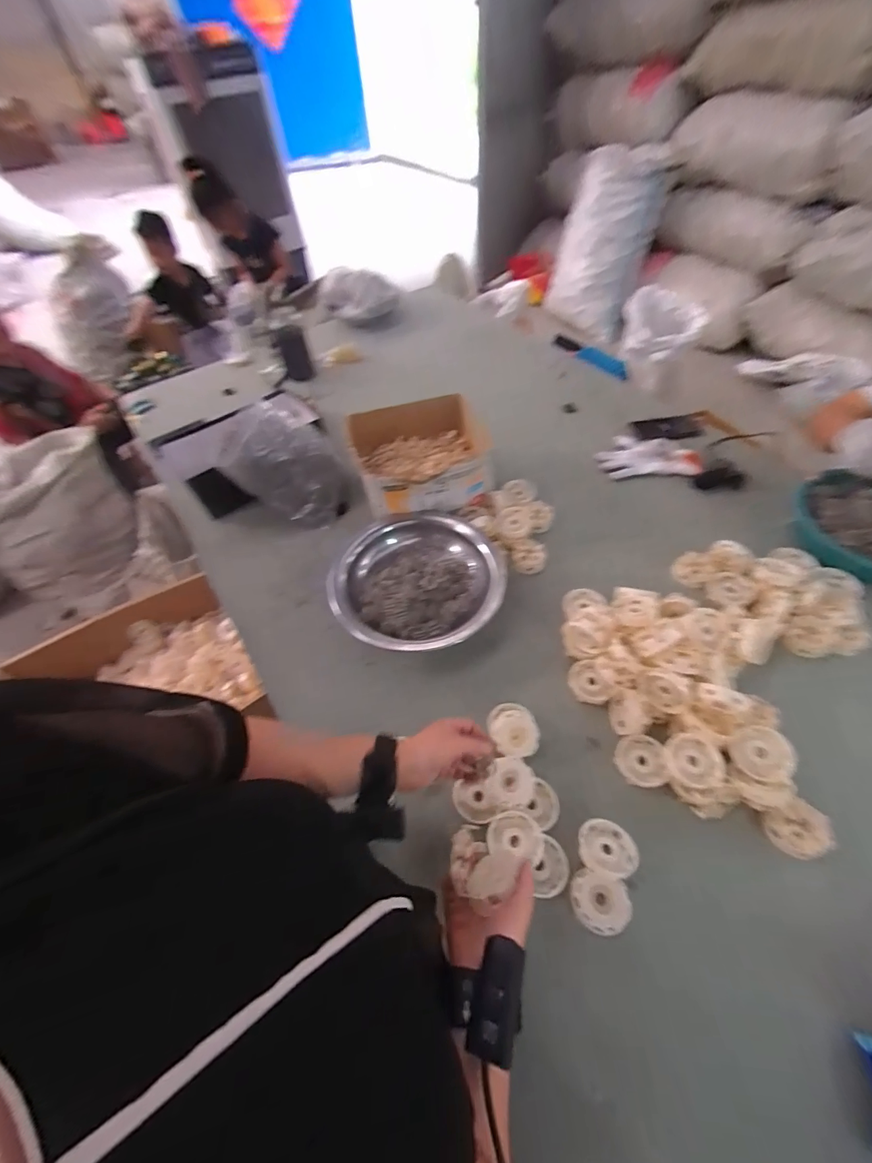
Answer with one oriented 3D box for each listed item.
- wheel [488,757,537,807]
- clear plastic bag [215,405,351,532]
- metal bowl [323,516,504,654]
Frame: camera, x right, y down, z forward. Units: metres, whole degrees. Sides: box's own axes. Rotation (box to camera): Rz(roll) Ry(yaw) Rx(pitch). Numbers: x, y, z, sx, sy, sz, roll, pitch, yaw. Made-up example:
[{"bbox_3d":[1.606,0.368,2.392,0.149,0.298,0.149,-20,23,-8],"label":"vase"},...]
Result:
[{"bbox_3d":[0.106,0.280,0.603,0.063,0.014,0.061,-2,54,3],"label":"wheel"},{"bbox_3d":[-0.312,-0.248,0.925,0.193,0.212,0.172,11,56,12],"label":"clear plastic bag"},{"bbox_3d":[-0.031,-0.011,0.786,0.294,0.068,0.295,-2,54,3],"label":"metal bowl"}]

